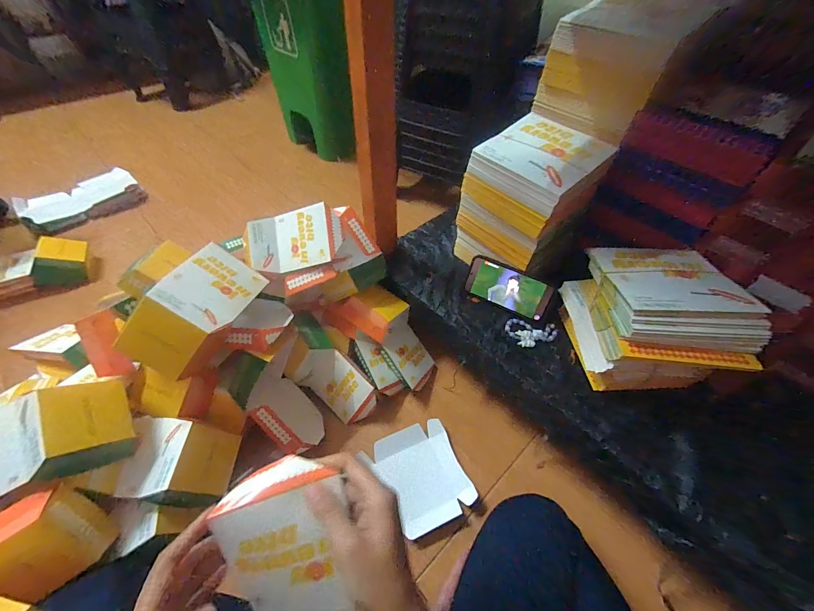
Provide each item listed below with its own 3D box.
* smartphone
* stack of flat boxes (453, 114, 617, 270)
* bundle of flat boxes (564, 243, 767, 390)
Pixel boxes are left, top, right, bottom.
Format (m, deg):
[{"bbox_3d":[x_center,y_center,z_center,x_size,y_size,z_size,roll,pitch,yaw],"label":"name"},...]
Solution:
[{"bbox_3d":[0.188,-0.034,0.647,0.153,0.077,0.004,25,22,20],"label":"smartphone"},{"bbox_3d":[0.225,-0.193,0.648,0.168,0.219,0.177,-30,57,-24],"label":"stack of flat boxes"},{"bbox_3d":[0.376,0.023,0.539,0.190,0.166,0.204,1,50,-1],"label":"bundle of flat boxes"}]

